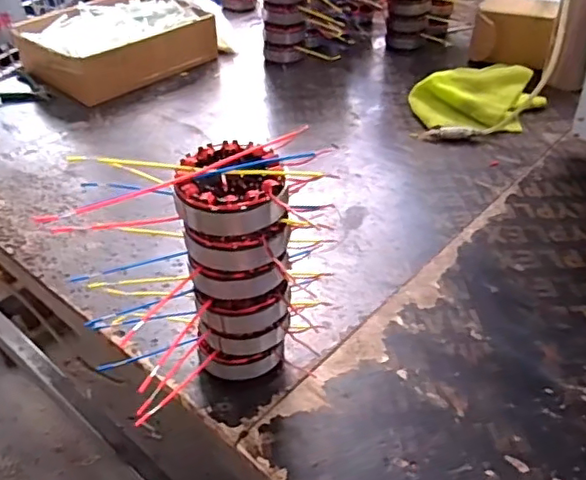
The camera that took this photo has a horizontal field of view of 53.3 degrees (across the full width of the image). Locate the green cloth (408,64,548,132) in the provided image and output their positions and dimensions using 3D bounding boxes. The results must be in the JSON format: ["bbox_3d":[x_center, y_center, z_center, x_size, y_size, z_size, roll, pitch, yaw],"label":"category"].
[{"bbox_3d":[0.317,-0.249,0.998,0.226,0.046,0.179,-2,39,1],"label":"green cloth"}]

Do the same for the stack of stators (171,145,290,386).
[{"bbox_3d":[-0.044,0.037,0.518,0.082,0.231,0.073,0,40,4],"label":"stack of stators"}]

